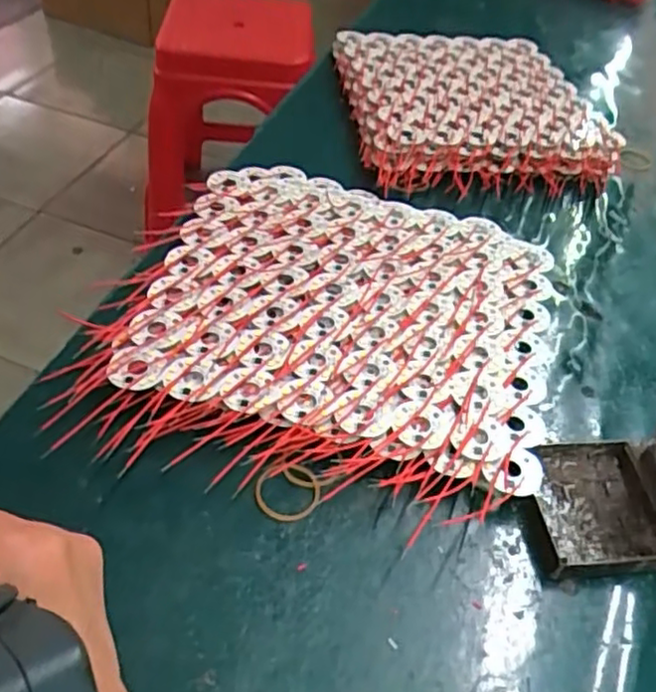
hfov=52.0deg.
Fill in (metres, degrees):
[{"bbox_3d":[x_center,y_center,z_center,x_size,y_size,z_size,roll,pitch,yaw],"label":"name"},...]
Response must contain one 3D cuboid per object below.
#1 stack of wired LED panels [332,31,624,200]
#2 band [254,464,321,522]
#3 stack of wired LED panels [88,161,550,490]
[{"bbox_3d":[0.126,-0.222,0.622,0.236,0.039,0.249,-7,50,-14],"label":"stack of wired LED panels"},{"bbox_3d":[-0.020,0.074,0.339,0.033,0.007,0.028,2,48,-6],"label":"band"},{"bbox_3d":[0.015,-0.021,0.420,0.237,0.025,0.243,12,48,4],"label":"stack of wired LED panels"}]

